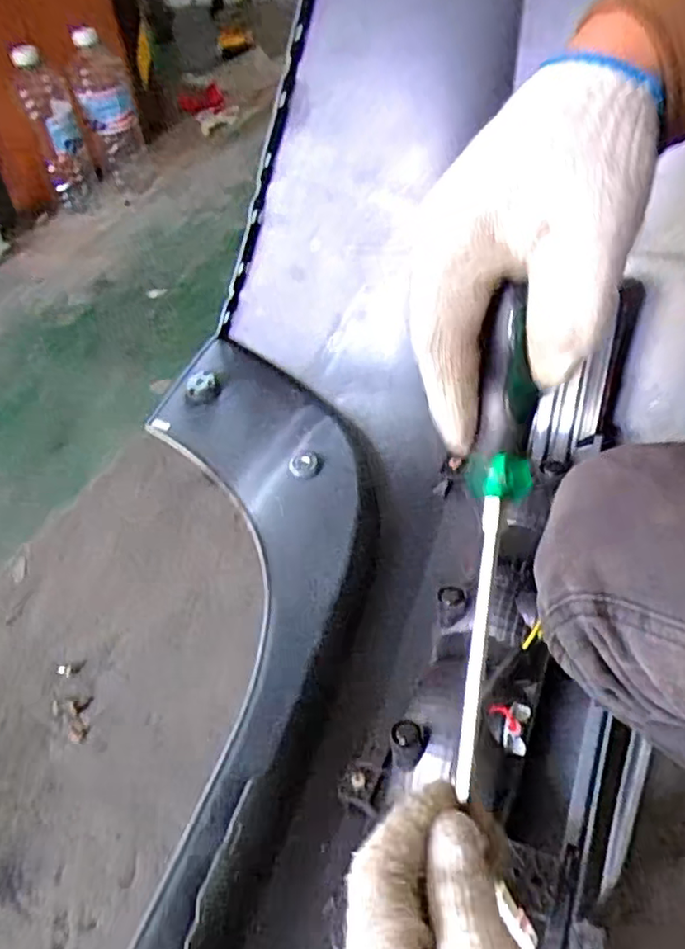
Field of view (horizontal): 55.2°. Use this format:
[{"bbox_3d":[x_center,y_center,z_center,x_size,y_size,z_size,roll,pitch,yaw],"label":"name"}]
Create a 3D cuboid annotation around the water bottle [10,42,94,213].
[{"bbox_3d":[-0.536,-0.648,1.221,0.080,0.256,0.079,-19,46,-10],"label":"water bottle"}]

